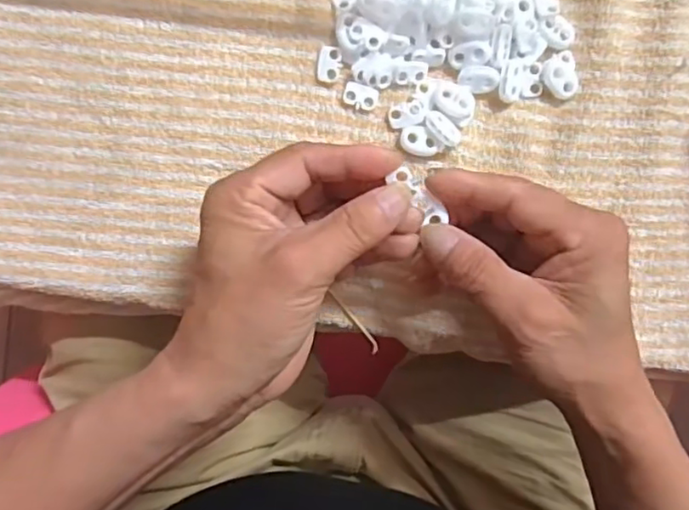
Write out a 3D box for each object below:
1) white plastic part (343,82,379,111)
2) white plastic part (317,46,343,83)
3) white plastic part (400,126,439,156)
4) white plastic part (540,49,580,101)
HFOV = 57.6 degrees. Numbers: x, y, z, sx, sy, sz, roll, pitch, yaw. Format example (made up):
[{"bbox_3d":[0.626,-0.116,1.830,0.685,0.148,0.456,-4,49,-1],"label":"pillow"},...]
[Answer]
[{"bbox_3d":[0.009,-0.085,0.334,0.018,0.004,0.012,16,93,-6],"label":"white plastic part"},{"bbox_3d":[-0.008,-0.101,0.331,0.012,0.004,0.019,9,93,-6],"label":"white plastic part"},{"bbox_3d":[0.041,-0.062,0.337,0.021,0.004,0.015,10,93,-6],"label":"white plastic part"},{"bbox_3d":[0.117,-0.097,0.337,0.019,0.005,0.025,-9,95,-4],"label":"white plastic part"}]

